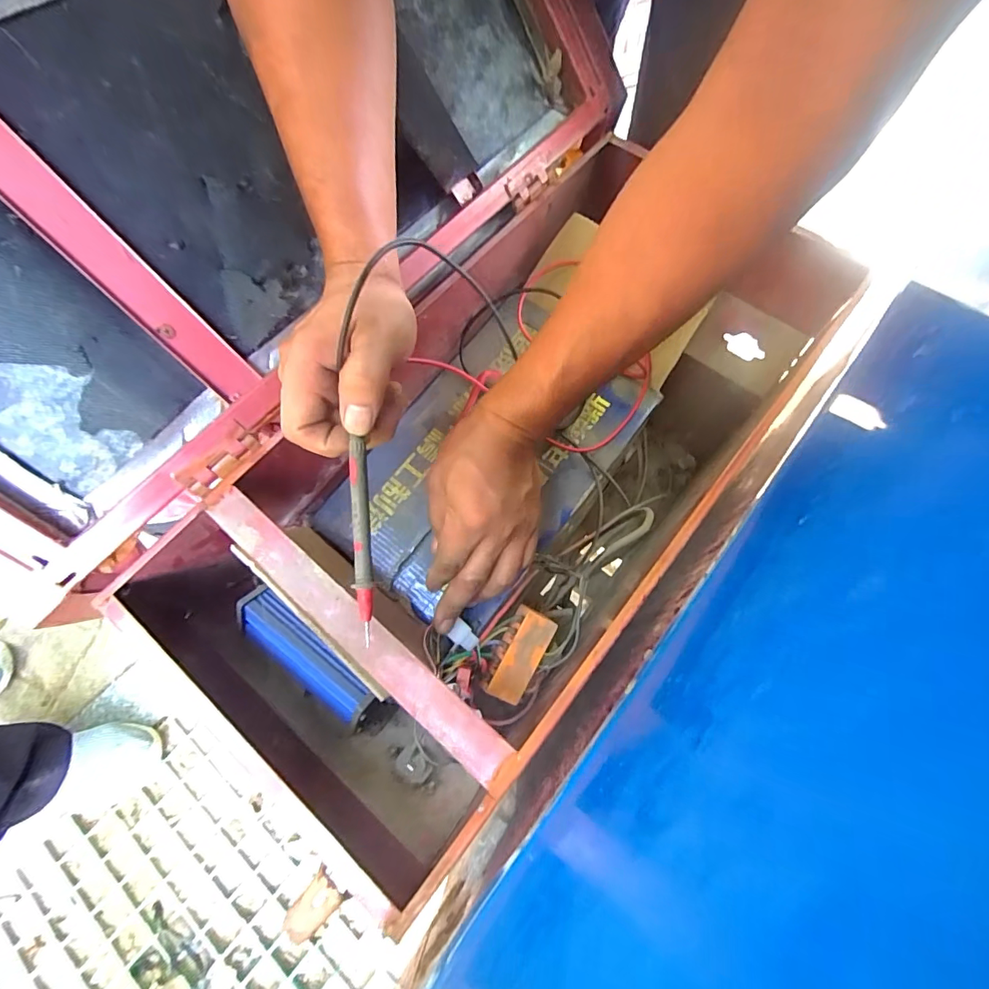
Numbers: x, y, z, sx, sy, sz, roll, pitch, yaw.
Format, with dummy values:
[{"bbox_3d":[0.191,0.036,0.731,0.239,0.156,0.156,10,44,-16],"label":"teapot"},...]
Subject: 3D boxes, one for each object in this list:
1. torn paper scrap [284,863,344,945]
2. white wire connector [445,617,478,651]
[{"bbox_3d":[-0.110,0.250,0.282,0.021,0.006,0.041,38,88,11],"label":"torn paper scrap"},{"bbox_3d":[-0.025,0.117,0.388,0.018,0.007,0.024,-46,104,-4],"label":"white wire connector"}]

